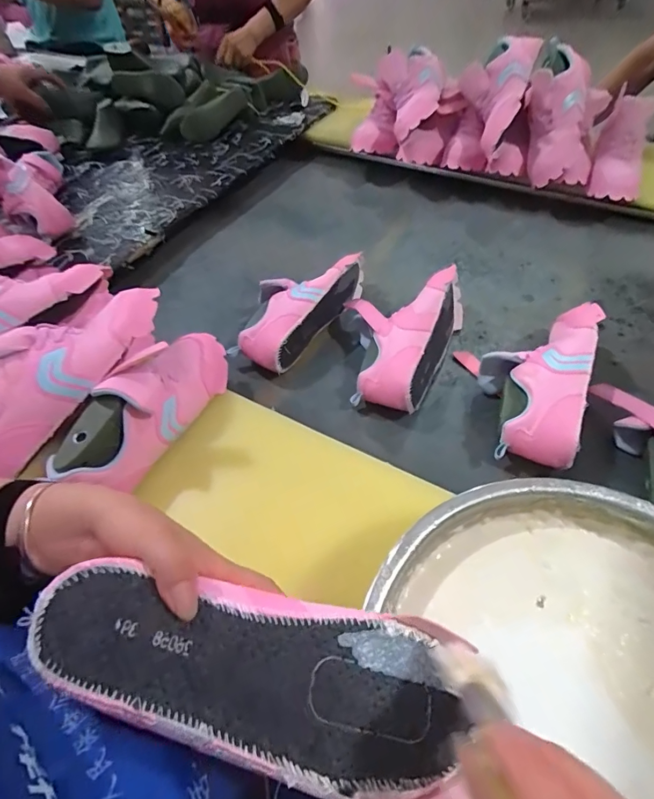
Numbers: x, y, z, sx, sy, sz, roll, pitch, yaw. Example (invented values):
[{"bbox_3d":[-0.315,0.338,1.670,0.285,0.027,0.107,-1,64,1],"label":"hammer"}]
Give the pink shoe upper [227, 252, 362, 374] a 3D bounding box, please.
[{"bbox_3d":[-0.046,-0.154,0.690,0.106,0.085,0.250,28,60,22],"label":"pink shoe upper"}]

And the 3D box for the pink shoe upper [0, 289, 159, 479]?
[{"bbox_3d":[-0.295,-0.040,0.469,0.108,0.063,0.264,30,61,23],"label":"pink shoe upper"}]

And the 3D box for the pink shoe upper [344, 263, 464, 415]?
[{"bbox_3d":[0.116,-0.095,0.639,0.181,0.085,0.240,6,54,7],"label":"pink shoe upper"}]

